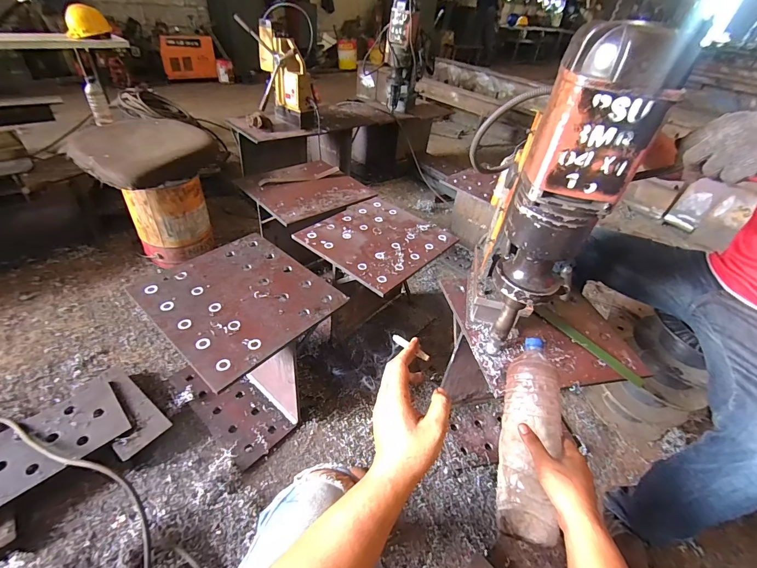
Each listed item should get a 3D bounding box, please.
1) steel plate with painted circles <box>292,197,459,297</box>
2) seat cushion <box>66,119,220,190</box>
[{"bbox_3d":[0.001,-0.157,1.163,0.387,0.015,0.414,32,46,27],"label":"steel plate with painted circles"},{"bbox_3d":[-0.850,-0.468,1.263,0.388,0.128,0.394,21,43,14],"label":"seat cushion"}]

